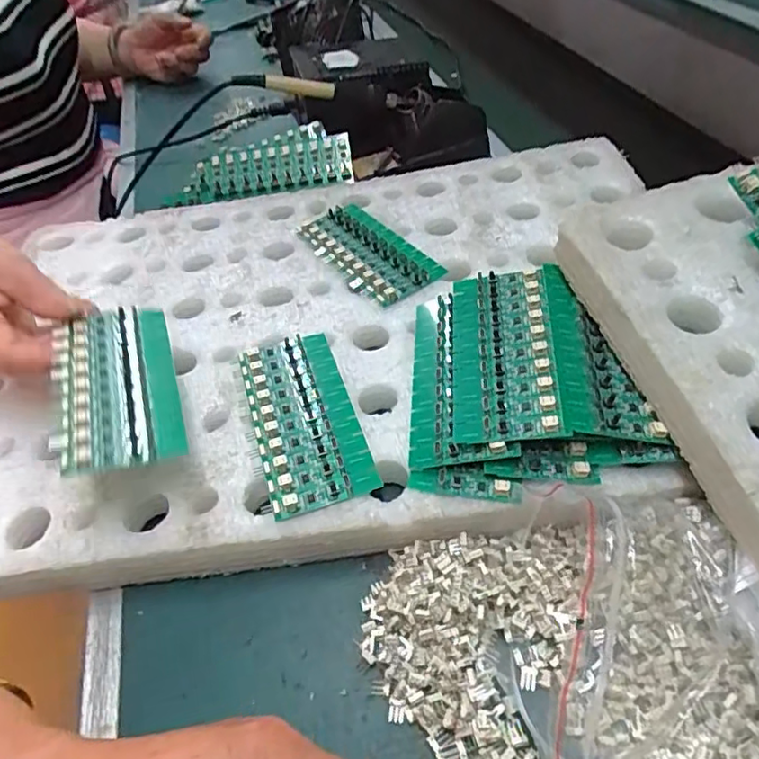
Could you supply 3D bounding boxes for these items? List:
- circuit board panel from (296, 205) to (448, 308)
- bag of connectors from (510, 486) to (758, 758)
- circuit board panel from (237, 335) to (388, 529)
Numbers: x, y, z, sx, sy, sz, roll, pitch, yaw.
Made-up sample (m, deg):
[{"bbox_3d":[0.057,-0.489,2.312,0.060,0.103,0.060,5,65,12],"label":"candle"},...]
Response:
[{"bbox_3d":[-0.012,-0.108,0.487,0.063,0.010,0.137,-30,50,-18],"label":"circuit board panel"},{"bbox_3d":[0.131,0.114,0.277,0.140,0.046,0.133,1,48,10],"label":"bag of connectors"},{"bbox_3d":[-0.048,0.022,0.376,0.062,0.009,0.136,-18,47,-7],"label":"circuit board panel"}]

